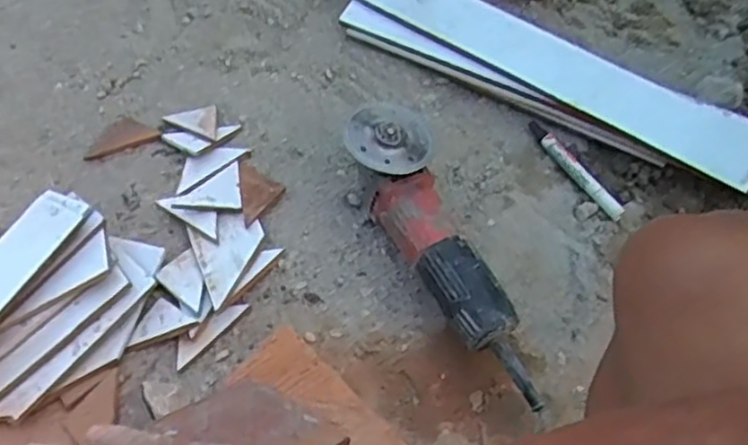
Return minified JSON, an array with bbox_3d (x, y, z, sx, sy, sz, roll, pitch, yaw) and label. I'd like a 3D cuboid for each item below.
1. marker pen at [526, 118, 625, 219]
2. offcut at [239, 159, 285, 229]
[{"bbox_3d":[0.219,-0.061,0.782,0.018,0.010,0.147,-30,65,-14],"label":"marker pen"},{"bbox_3d":[-0.124,-0.039,0.791,0.046,0.011,0.087,-10,61,-3],"label":"offcut"}]

